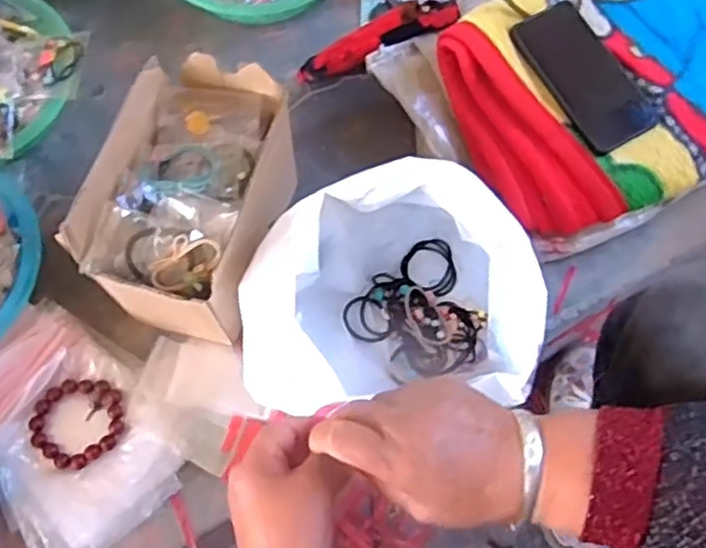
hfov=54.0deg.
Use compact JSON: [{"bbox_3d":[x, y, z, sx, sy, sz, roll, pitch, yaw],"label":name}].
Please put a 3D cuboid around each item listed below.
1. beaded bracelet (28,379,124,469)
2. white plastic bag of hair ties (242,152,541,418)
[{"bbox_3d":[-0.256,0.136,0.645,0.083,0.009,0.076,0,67,1],"label":"beaded bracelet"},{"bbox_3d":[0.034,0.020,0.619,0.251,0.173,0.212,-3,67,0],"label":"white plastic bag of hair ties"}]

